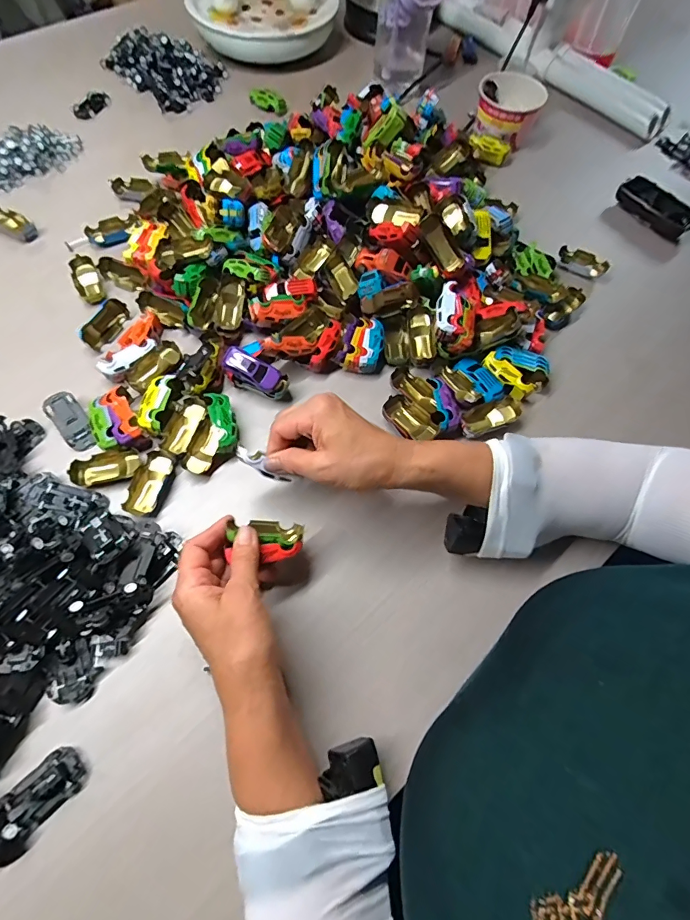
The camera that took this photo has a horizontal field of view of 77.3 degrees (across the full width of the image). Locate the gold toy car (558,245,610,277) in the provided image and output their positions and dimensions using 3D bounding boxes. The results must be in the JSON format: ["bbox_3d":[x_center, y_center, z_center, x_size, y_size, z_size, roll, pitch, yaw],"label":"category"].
[{"bbox_3d":[0.298,-0.250,0.541,0.061,0.015,0.023,34,69,11],"label":"gold toy car"}]

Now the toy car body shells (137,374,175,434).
[{"bbox_3d":[-0.193,-0.058,0.443,0.027,0.022,0.064,8,67,0],"label":"toy car body shells"}]

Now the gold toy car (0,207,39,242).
[{"bbox_3d":[-0.423,-0.302,0.548,0.063,0.016,0.031,24,68,7],"label":"gold toy car"}]

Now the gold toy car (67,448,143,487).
[{"bbox_3d":[-0.231,0.007,0.420,0.063,0.014,0.031,-11,68,-8],"label":"gold toy car"}]

